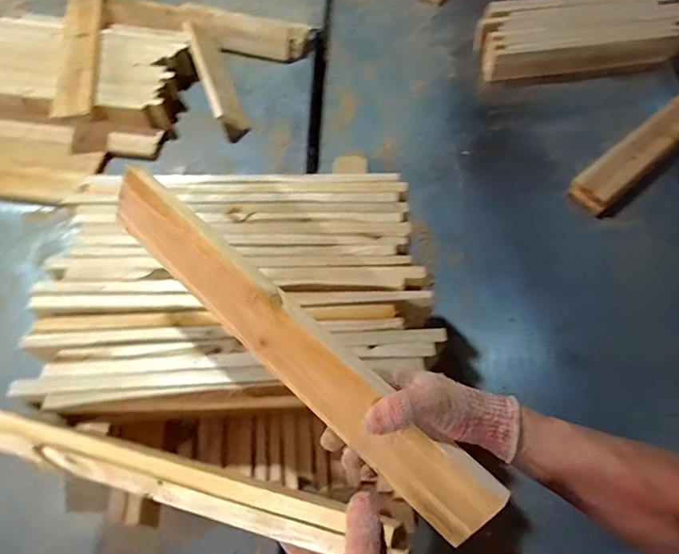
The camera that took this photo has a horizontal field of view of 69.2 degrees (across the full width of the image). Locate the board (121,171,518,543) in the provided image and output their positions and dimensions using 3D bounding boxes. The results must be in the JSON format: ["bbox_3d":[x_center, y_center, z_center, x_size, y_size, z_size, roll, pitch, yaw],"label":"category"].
[{"bbox_3d":[-0.059,0.058,0.493,0.490,0.079,0.016,41,34,17],"label":"board"}]

